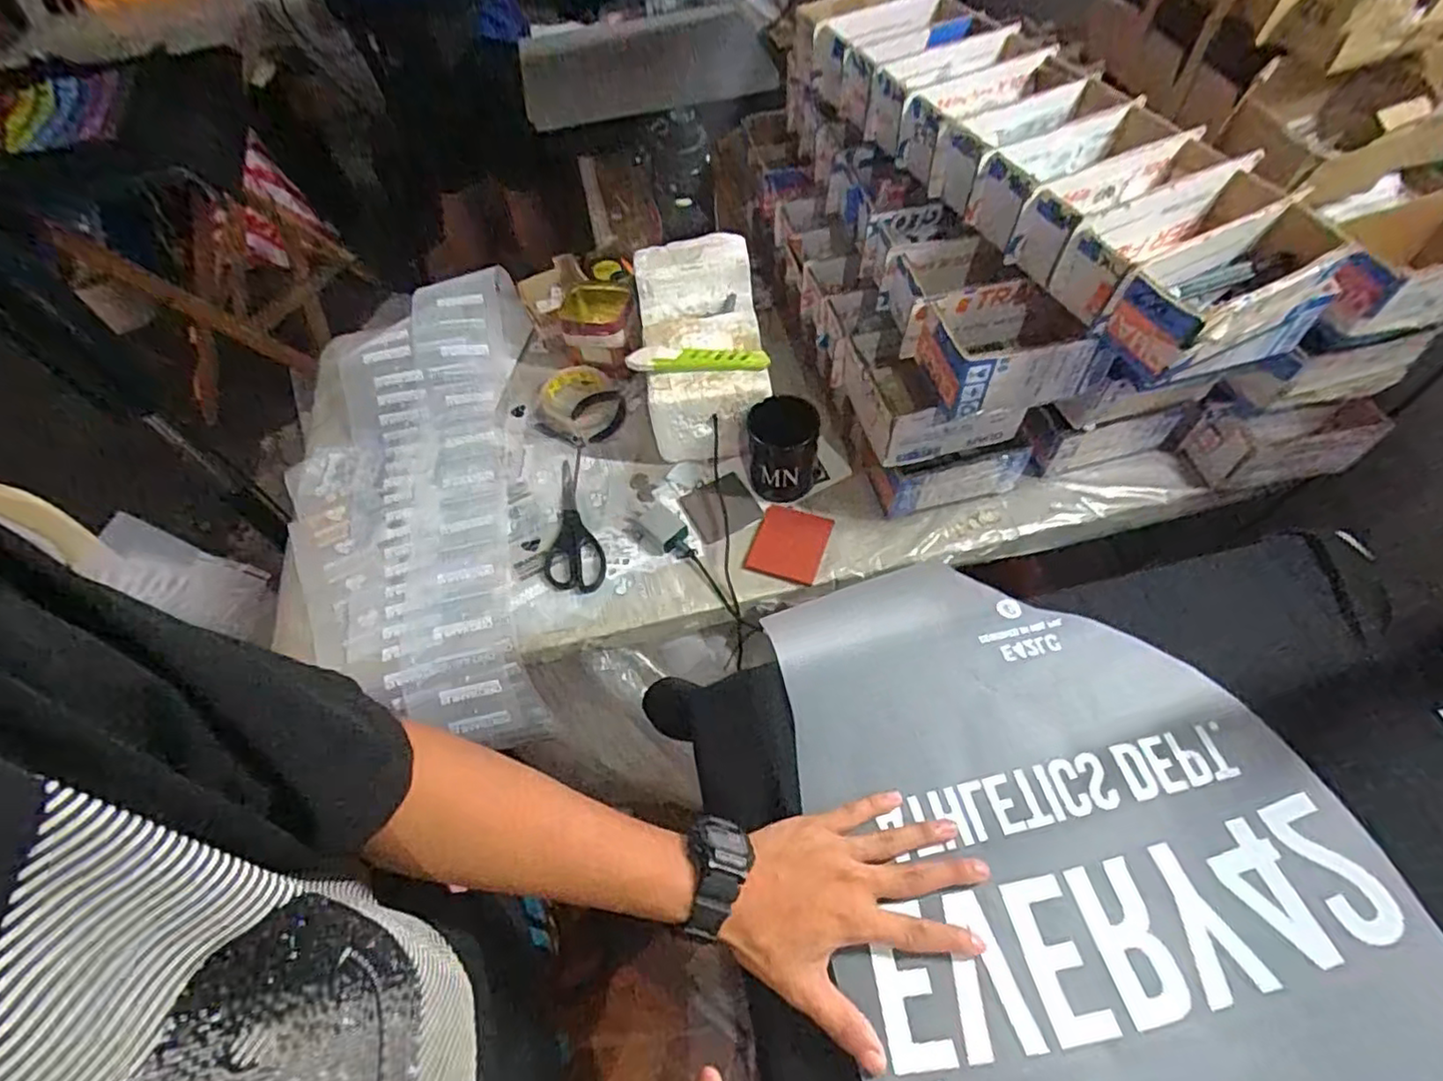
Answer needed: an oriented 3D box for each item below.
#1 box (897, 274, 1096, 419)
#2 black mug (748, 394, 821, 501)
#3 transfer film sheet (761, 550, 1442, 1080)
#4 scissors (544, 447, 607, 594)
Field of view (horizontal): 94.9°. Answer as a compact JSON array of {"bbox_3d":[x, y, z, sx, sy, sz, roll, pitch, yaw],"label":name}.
[{"bbox_3d":[0.261,-0.182,0.625,0.141,0.073,0.103,-12,57,-5],"label":"box"},{"bbox_3d":[0.069,-0.106,0.755,0.078,0.105,0.076,2,57,4],"label":"black mug"},{"bbox_3d":[0.265,0.225,0.448,0.390,0.041,0.523,-12,57,-5],"label":"transfer film sheet"},{"bbox_3d":[-0.179,-0.024,0.793,0.067,0.018,0.212,-11,57,-4],"label":"scissors"}]

